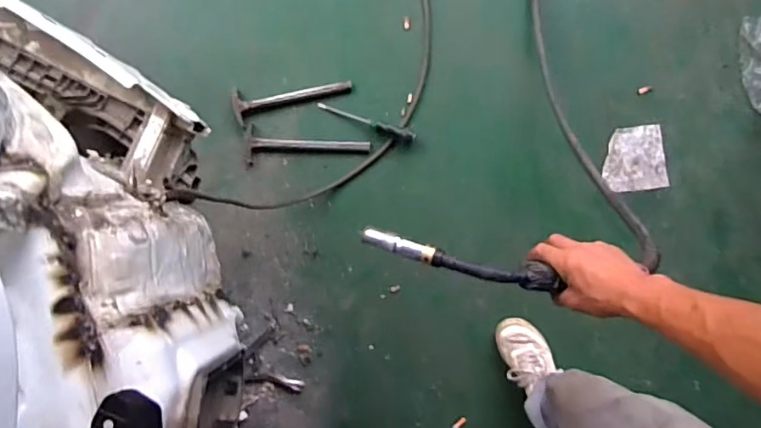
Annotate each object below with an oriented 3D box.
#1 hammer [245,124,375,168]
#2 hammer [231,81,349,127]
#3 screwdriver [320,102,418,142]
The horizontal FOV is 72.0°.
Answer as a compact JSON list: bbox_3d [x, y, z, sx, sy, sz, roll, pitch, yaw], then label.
[{"bbox_3d":[-0.182,-0.165,1.315,0.309,0.022,0.098,2,86,3],"label":"hammer"},{"bbox_3d":[-0.225,-0.302,1.320,0.300,0.026,0.086,-13,87,3],"label":"hammer"},{"bbox_3d":[-0.037,-0.224,1.278,0.253,0.034,0.027,19,89,4],"label":"screwdriver"}]

